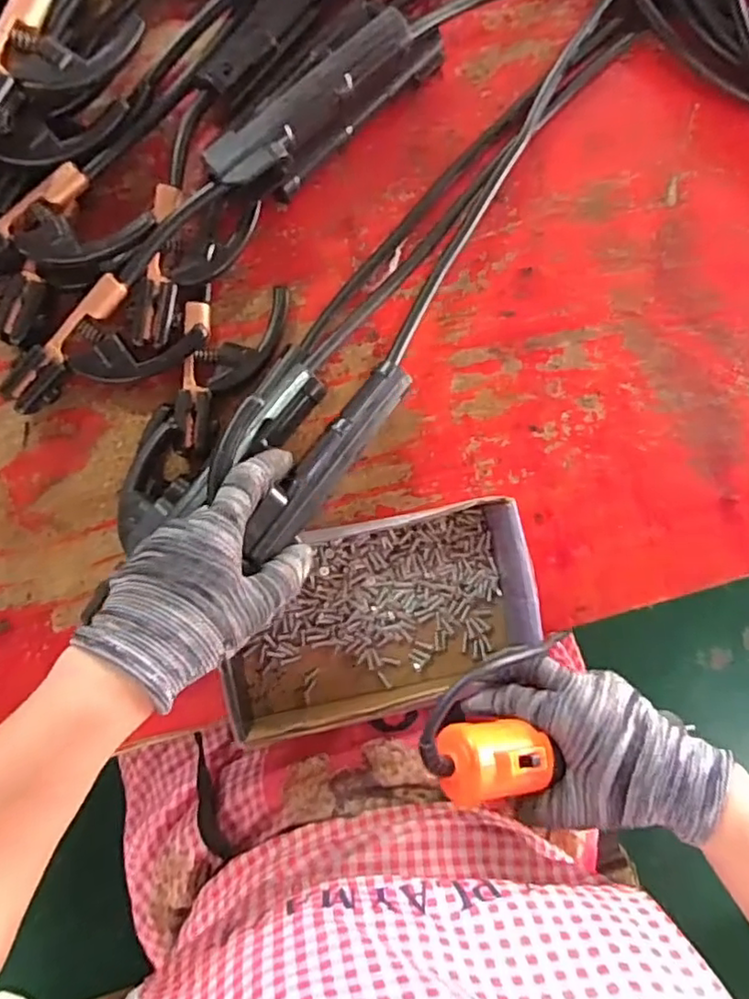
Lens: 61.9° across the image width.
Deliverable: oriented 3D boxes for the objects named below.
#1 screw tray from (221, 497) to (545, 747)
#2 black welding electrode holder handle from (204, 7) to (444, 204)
[{"bbox_3d":[0.001,0.083,0.422,0.209,0.052,0.131,-13,92,-7],"label":"screw tray"},{"bbox_3d":[-0.028,-0.256,0.412,0.180,0.053,0.036,-41,95,-5],"label":"black welding electrode holder handle"}]

